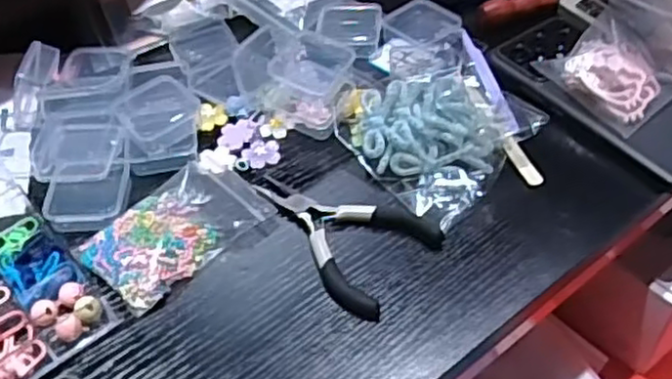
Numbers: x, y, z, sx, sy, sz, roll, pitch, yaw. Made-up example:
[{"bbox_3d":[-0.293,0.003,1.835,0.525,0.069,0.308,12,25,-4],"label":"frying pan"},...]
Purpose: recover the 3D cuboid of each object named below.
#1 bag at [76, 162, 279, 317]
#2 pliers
[{"bbox_3d":[-0.092,0.021,0.408,0.063,0.013,0.103,35,60,29],"label":"bag"},{"bbox_3d":[-0.002,0.021,0.405,0.109,0.006,0.069,31,58,26],"label":"pliers"}]

